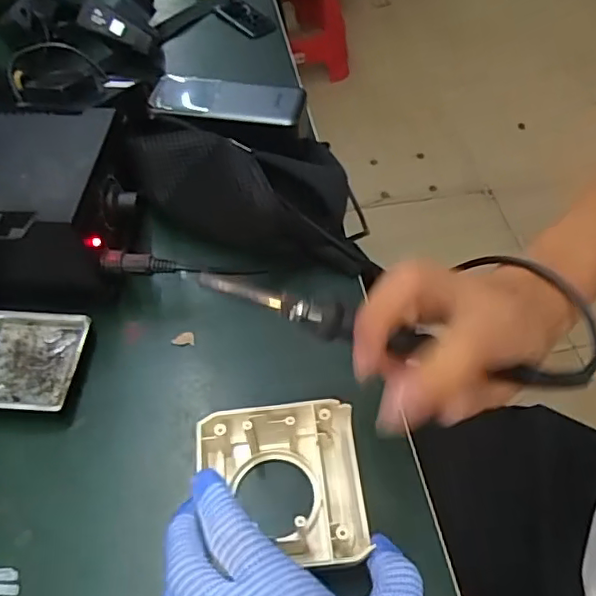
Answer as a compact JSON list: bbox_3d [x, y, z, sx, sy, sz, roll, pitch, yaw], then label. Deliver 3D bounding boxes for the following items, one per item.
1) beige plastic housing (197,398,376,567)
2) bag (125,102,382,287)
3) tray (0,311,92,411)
[{"bbox_3d":[-0.009,0.106,0.328,0.091,0.034,0.087,-3,53,-7],"label":"beige plastic housing"},{"bbox_3d":[-0.035,-0.084,0.446,0.193,0.066,0.110,11,55,7],"label":"bag"},{"bbox_3d":[-0.180,0.043,0.377,0.074,0.020,0.070,3,54,2],"label":"tray"}]

